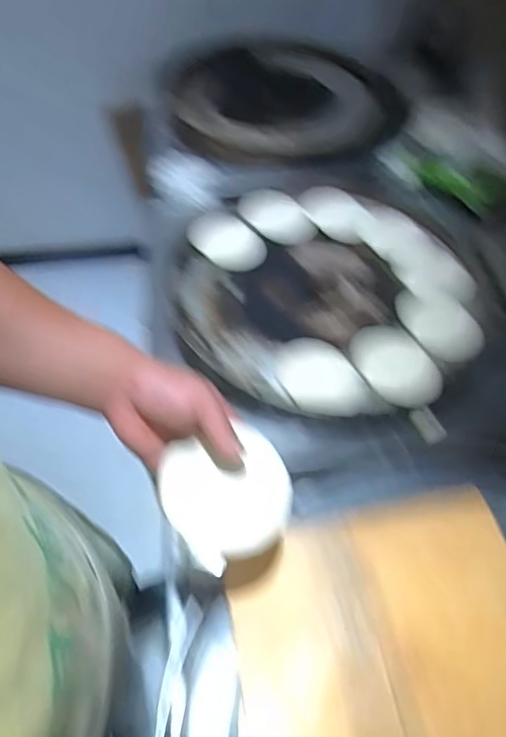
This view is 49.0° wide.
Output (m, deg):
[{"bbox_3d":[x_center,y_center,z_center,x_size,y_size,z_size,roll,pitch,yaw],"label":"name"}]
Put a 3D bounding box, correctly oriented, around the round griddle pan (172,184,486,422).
[{"bbox_3d":[0.116,-0.133,0.897,0.465,0.049,0.470,1,54,-2],"label":"round griddle pan"}]

